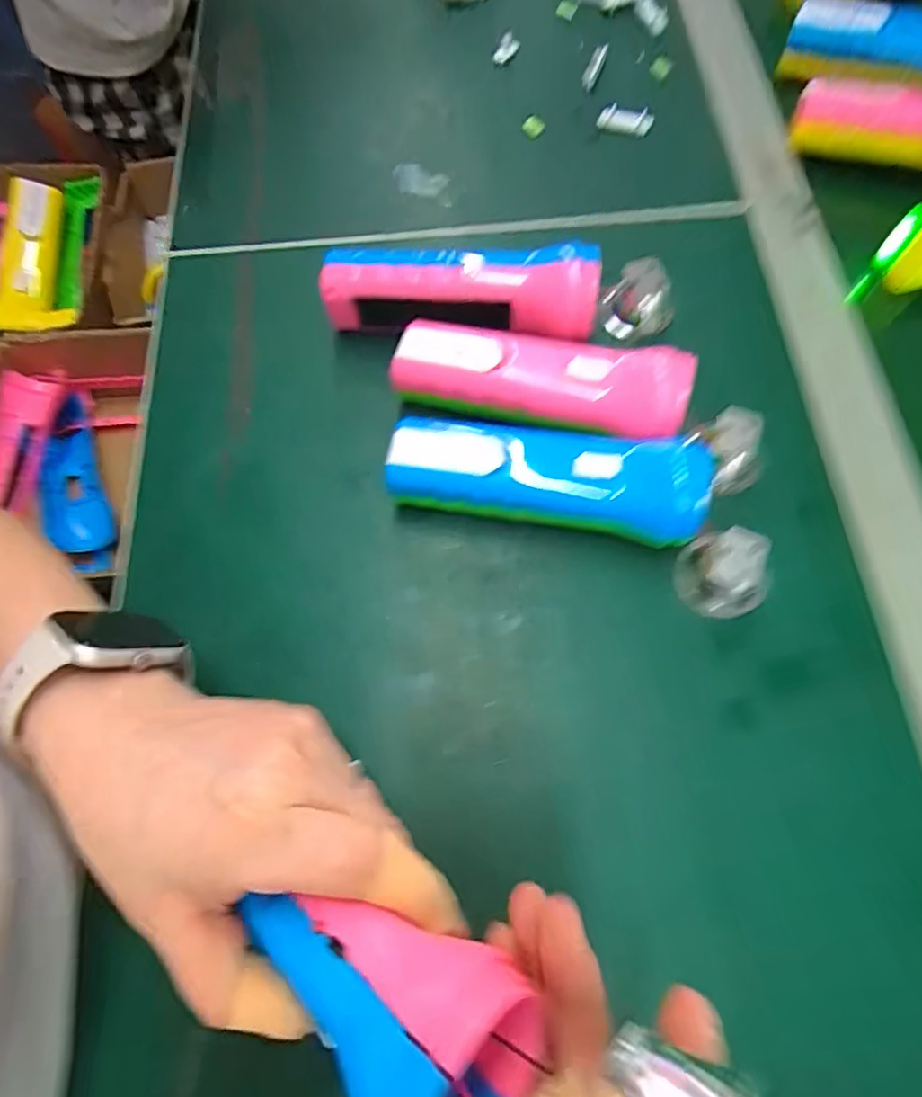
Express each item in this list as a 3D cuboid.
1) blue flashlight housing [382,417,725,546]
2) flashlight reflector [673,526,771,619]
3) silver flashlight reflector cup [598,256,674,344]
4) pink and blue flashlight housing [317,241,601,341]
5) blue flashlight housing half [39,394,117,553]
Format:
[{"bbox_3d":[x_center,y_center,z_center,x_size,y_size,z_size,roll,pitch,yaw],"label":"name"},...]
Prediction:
[{"bbox_3d":[0.042,-0.035,0.305,0.157,0.045,0.043,9,70,5],"label":"blue flashlight housing"},{"bbox_3d":[0.134,0.013,0.294,0.042,0.028,0.038,25,72,11],"label":"flashlight reflector"},{"bbox_3d":[0.108,-0.149,0.352,0.042,0.036,0.031,5,70,4],"label":"silver flashlight reflector cup"},{"bbox_3d":[-0.002,-0.144,0.343,0.157,0.054,0.046,5,69,4],"label":"pink and blue flashlight housing"},{"bbox_3d":[-0.348,-0.062,0.525,0.045,0.033,0.155,-22,72,-8],"label":"blue flashlight housing half"}]

